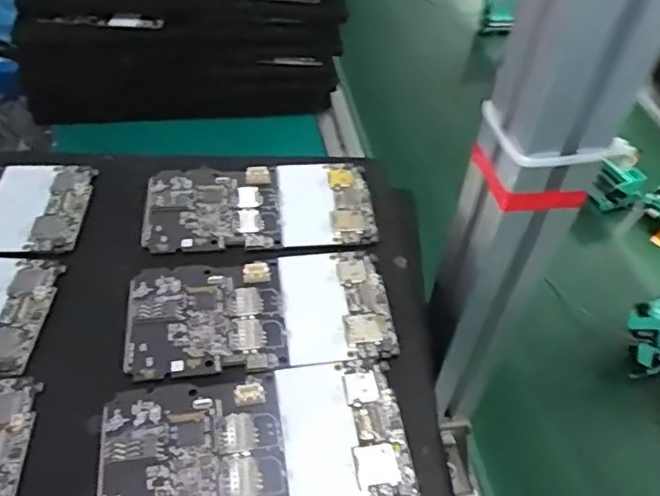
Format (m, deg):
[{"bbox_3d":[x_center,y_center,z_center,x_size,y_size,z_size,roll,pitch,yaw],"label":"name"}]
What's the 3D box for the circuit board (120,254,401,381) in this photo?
[{"bbox_3d":[-0.034,0.031,0.299,0.128,0.006,0.064,-4,48,-7],"label":"circuit board"}]

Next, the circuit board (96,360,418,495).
[{"bbox_3d":[-0.032,0.086,0.257,0.127,0.008,0.065,-5,48,-8],"label":"circuit board"}]

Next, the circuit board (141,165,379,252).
[{"bbox_3d":[-0.040,-0.025,0.345,0.129,0.009,0.063,-4,48,-7],"label":"circuit board"}]

